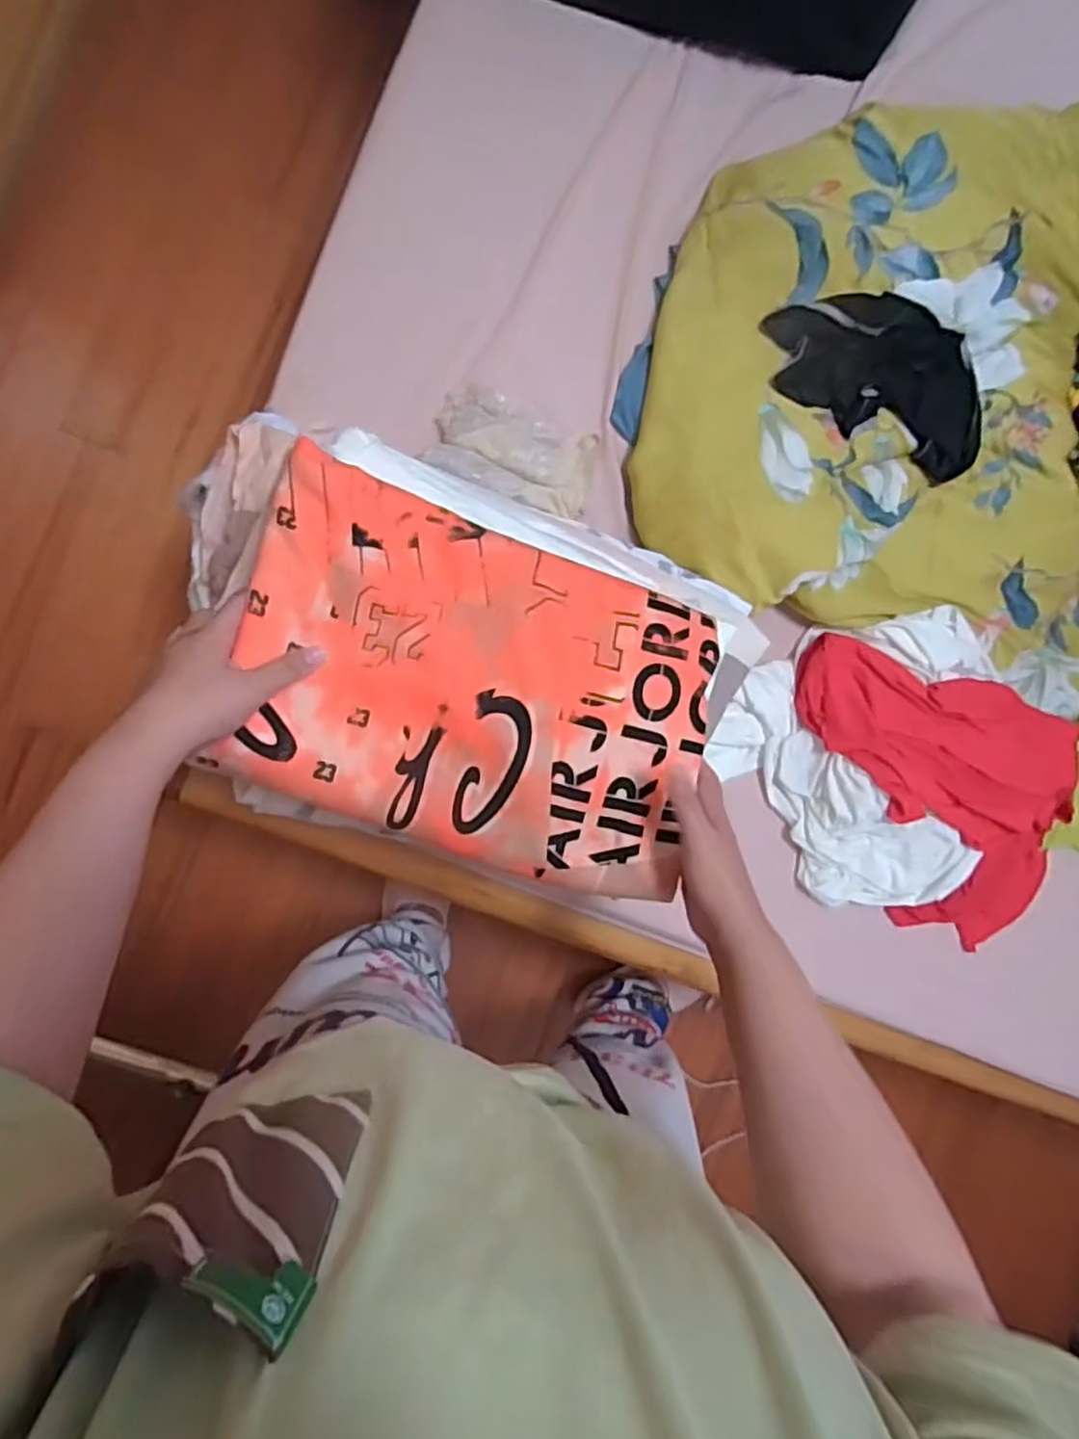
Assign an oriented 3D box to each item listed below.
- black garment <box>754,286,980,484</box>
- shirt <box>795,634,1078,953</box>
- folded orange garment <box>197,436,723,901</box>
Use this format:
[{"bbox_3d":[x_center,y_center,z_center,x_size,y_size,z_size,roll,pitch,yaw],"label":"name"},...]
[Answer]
[{"bbox_3d":[0.380,-0.382,0.794,0.267,0.033,0.147,26,88,-8],"label":"black garment"},{"bbox_3d":[0.463,0.096,0.844,0.383,0.084,0.304,15,90,-8],"label":"shirt"},{"bbox_3d":[-0.041,-0.021,0.568,0.363,0.048,0.252,19,89,-8],"label":"folded orange garment"}]

